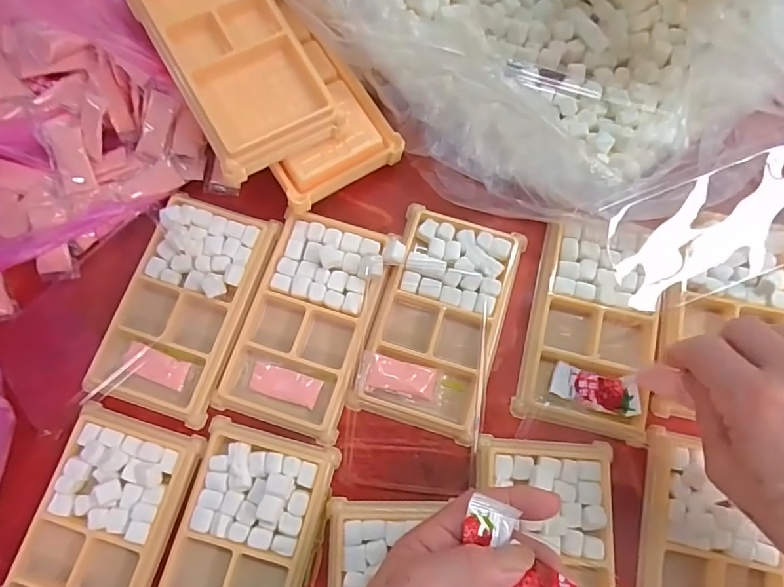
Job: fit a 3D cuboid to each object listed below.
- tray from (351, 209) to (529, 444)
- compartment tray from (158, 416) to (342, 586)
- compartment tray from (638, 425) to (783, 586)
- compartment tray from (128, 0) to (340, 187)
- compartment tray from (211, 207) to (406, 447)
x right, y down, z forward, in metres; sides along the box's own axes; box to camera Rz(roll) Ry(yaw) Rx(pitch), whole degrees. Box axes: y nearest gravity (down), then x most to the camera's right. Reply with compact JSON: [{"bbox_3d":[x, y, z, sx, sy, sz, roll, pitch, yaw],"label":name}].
[{"bbox_3d":[0.031,0.015,0.323,0.077,0.012,0.134,17,76,5],"label":"tray"},{"bbox_3d":[-0.087,0.148,0.286,0.077,0.012,0.136,15,76,5],"label":"compartment tray"},{"bbox_3d":[0.180,0.153,0.286,0.077,0.013,0.134,11,76,4],"label":"compartment tray"},{"bbox_3d":[-0.097,-0.145,0.317,0.077,0.020,0.136,-29,83,-11],"label":"compartment tray"},{"bbox_3d":[-0.051,0.017,0.322,0.078,0.022,0.132,19,77,6],"label":"compartment tray"}]

